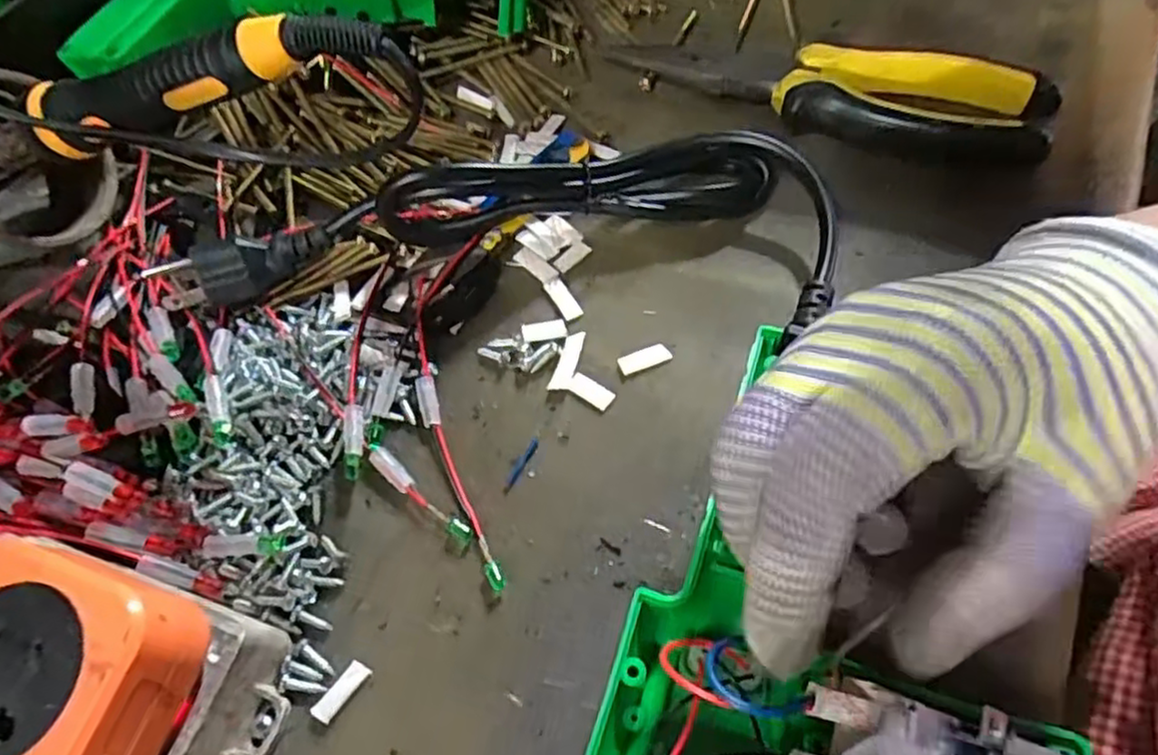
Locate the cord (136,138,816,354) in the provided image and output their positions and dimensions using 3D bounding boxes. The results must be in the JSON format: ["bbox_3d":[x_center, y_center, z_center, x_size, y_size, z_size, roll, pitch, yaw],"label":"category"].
[{"bbox_3d":[-0.033,-0.061,0.280,0.257,0.038,0.088,6,64,7],"label":"cord"}]

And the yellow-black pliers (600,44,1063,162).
[{"bbox_3d":[0.102,-0.124,0.307,0.180,0.022,0.041,17,66,12],"label":"yellow-black pliers"}]

